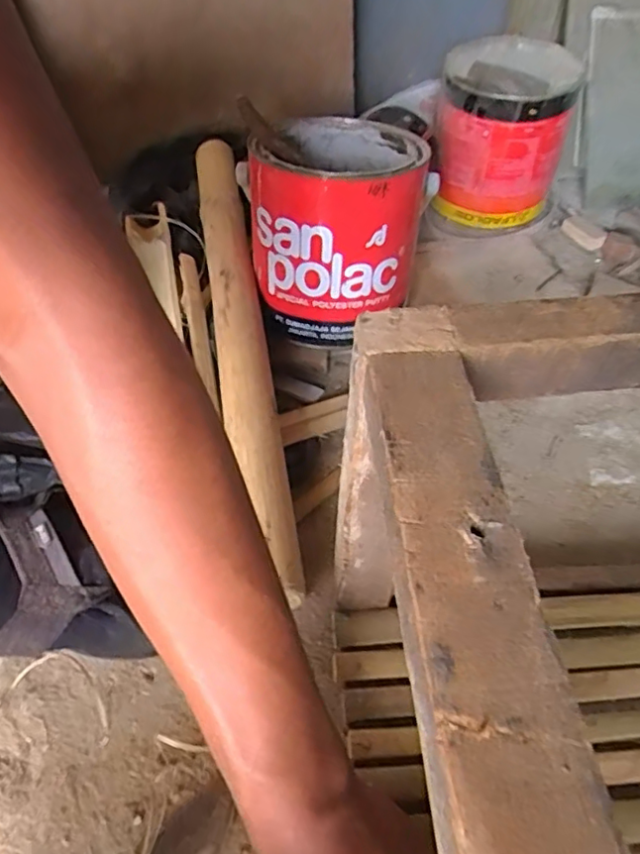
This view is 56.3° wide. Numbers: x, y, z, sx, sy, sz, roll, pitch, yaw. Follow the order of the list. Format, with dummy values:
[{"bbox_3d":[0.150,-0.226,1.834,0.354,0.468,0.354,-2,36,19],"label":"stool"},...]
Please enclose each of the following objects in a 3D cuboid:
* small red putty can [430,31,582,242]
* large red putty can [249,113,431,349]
[{"bbox_3d":[0.214,-0.345,0.719,0.156,0.160,0.169,17,52,14],"label":"small red putty can"},{"bbox_3d":[0.013,-0.187,0.548,0.147,0.144,0.170,6,50,5],"label":"large red putty can"}]

